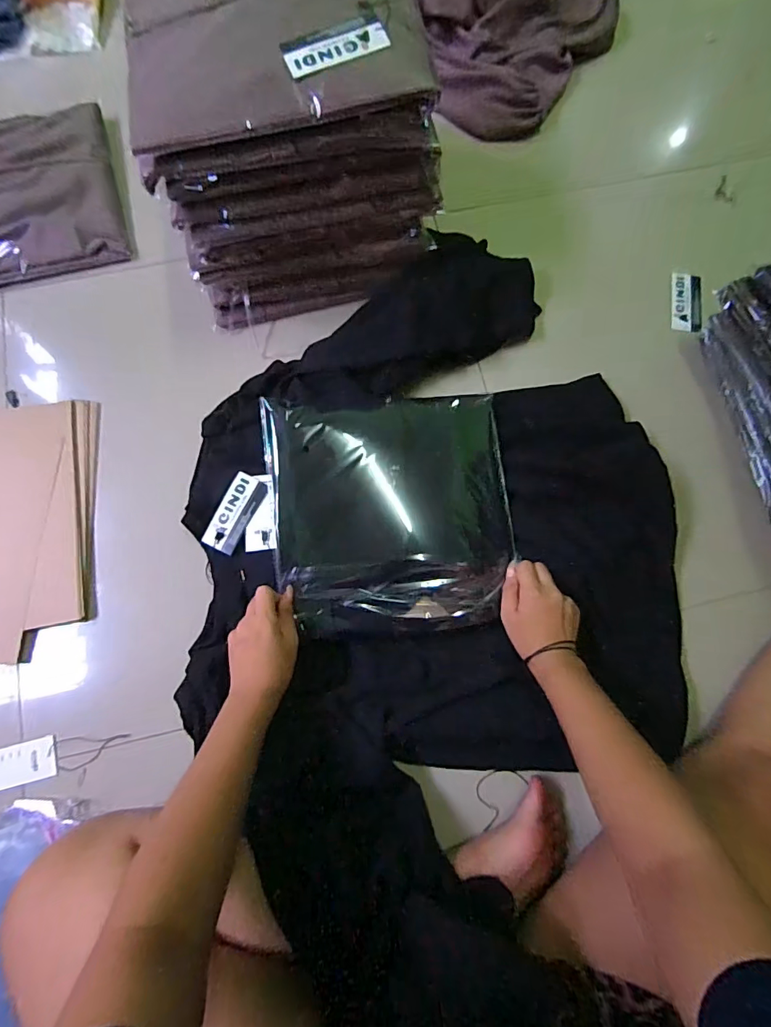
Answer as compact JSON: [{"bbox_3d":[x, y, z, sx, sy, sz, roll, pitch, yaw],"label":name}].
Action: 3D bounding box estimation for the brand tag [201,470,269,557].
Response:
[{"bbox_3d":[-0.169,-0.001,0.529,0.039,0.005,0.089,25,78,4],"label":"brand tag"}]

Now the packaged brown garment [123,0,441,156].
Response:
[{"bbox_3d":[-0.103,-0.443,0.424,0.262,0.032,0.208,-9,77,-3],"label":"packaged brown garment"}]

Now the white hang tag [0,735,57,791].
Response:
[{"bbox_3d":[-0.390,0.265,0.492,0.088,0.004,0.041,-14,75,-3],"label":"white hang tag"}]

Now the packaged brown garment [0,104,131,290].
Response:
[{"bbox_3d":[-0.501,-0.421,0.631,0.265,0.023,0.259,-15,78,-5],"label":"packaged brown garment"}]

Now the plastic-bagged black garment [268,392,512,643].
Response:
[{"bbox_3d":[0.010,-0.003,0.520,0.260,0.044,0.261,-7,77,-3],"label":"plastic-bagged black garment"}]

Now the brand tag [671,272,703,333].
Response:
[{"bbox_3d":[0.409,-0.285,0.638,0.037,0.010,0.089,5,78,16],"label":"brand tag"}]

